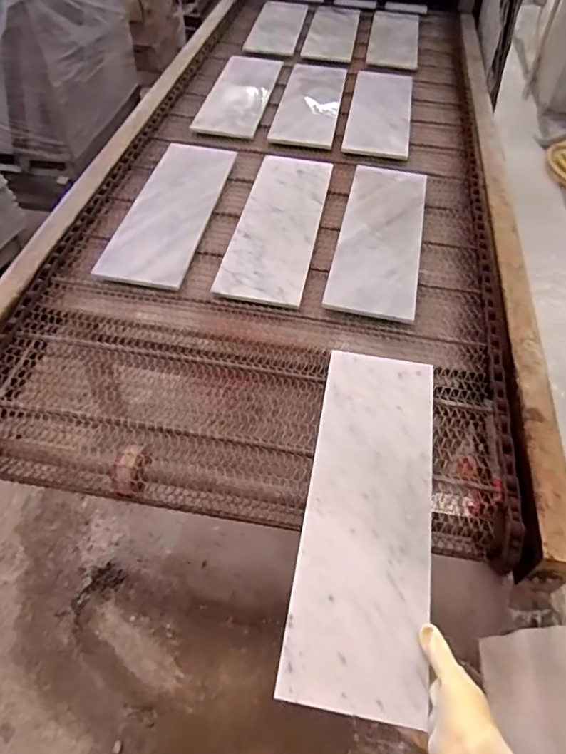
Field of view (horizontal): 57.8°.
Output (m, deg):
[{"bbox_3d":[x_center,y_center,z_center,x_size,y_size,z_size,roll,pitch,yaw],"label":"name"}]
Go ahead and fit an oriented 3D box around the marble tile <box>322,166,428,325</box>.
[{"bbox_3d":[0.203,-0.300,1.046,0.161,0.018,0.510,11,48,6],"label":"marble tile"}]

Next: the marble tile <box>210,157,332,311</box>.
[{"bbox_3d":[-0.004,-0.332,1.072,0.160,0.016,0.520,8,49,6],"label":"marble tile"}]

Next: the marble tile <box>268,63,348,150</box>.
[{"bbox_3d":[0.084,-0.808,1.499,0.169,0.009,0.570,7,48,5],"label":"marble tile"}]

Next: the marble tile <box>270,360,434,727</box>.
[{"bbox_3d":[0.114,0.155,0.658,0.156,0.017,0.468,10,51,7],"label":"marble tile"}]

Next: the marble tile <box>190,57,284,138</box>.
[{"bbox_3d":[-0.124,-0.843,1.507,0.177,0.021,0.581,6,48,4],"label":"marble tile"}]

